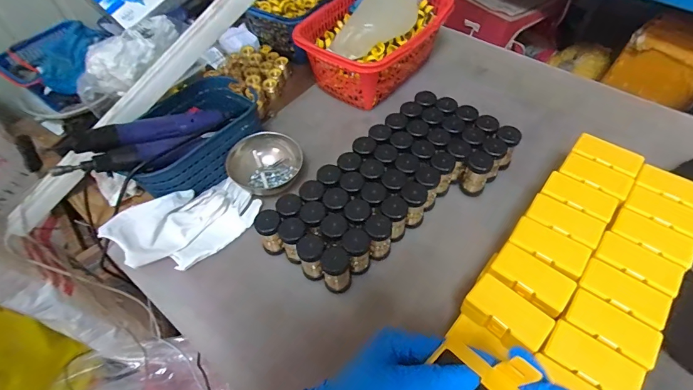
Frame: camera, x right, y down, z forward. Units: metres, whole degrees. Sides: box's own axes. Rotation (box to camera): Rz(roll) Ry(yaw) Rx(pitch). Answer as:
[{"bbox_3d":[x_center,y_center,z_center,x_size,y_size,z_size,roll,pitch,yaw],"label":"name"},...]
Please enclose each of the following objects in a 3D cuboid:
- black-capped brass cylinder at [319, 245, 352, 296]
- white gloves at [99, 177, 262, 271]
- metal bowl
[{"bbox_3d":[-0.012,0.098,0.480,0.033,0.068,0.035,-2,54,3],"label":"black-capped brass cylinder"},{"bbox_3d":[-0.221,0.035,0.530,0.186,0.061,0.100,-39,61,-22],"label":"white gloves"},{"bbox_3d":[-0.128,-0.043,0.597,0.111,0.064,0.102,-2,54,3],"label":"metal bowl"}]

